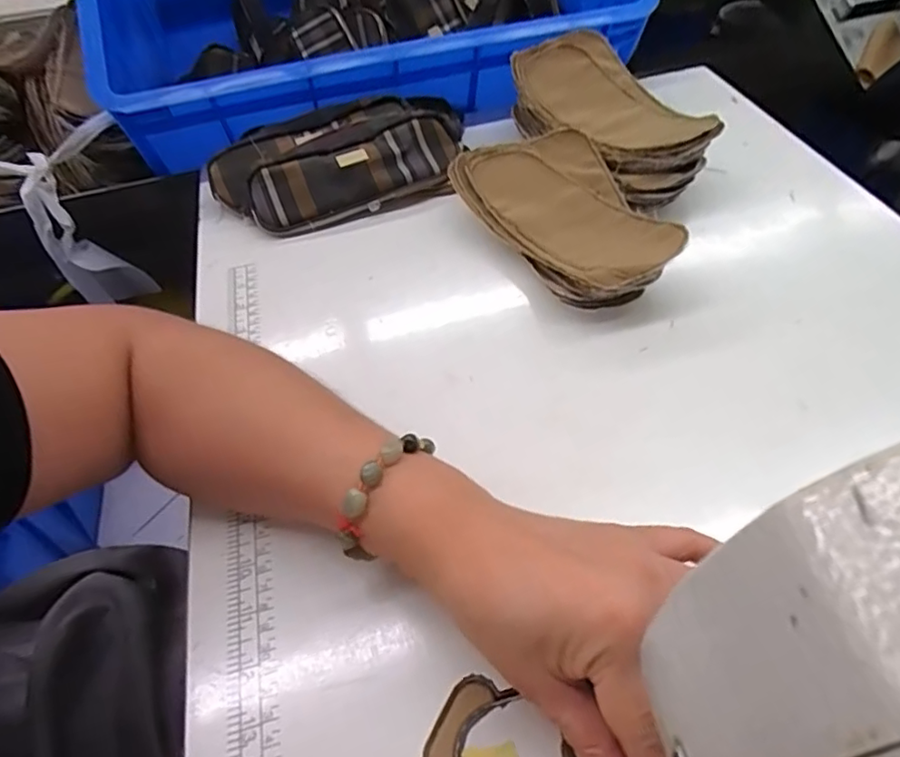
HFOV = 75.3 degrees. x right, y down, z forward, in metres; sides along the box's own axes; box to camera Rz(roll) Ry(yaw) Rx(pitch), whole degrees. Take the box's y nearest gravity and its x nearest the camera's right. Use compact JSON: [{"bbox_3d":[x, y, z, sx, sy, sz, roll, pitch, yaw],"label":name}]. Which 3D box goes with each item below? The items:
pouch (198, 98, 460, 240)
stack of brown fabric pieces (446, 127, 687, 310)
[{"bbox_3d":[-0.087,-0.193,0.512,0.228,0.050,0.118,-24,52,-14],"label":"pouch"},{"bbox_3d":[0.092,-0.124,0.451,0.113,0.038,0.197,-26,53,-16],"label":"stack of brown fabric pieces"}]

